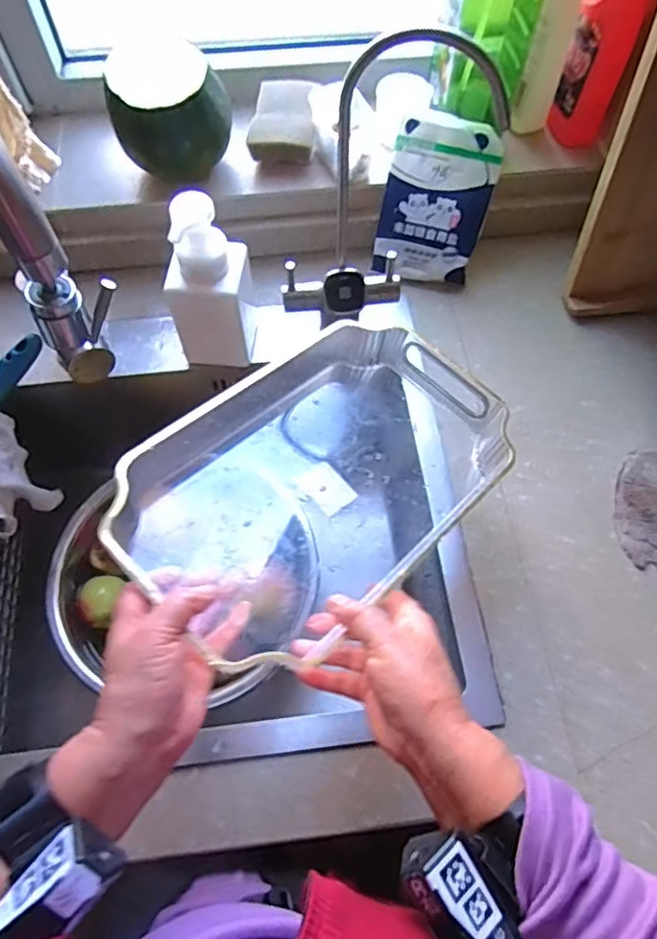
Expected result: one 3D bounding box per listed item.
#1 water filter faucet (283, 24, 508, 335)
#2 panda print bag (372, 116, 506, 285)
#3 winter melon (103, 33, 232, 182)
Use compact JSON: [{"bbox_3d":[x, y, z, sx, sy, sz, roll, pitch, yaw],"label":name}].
[{"bbox_3d":[0.039,-0.214,0.524,0.174,0.271,0.055,-12,66,-7],"label":"water filter faucet"},{"bbox_3d":[0.115,-0.284,0.650,0.108,0.157,0.018,14,23,5],"label":"panda print bag"},{"bbox_3d":[-0.154,-0.354,0.596,0.112,0.096,0.092,-12,66,-7],"label":"winter melon"}]

